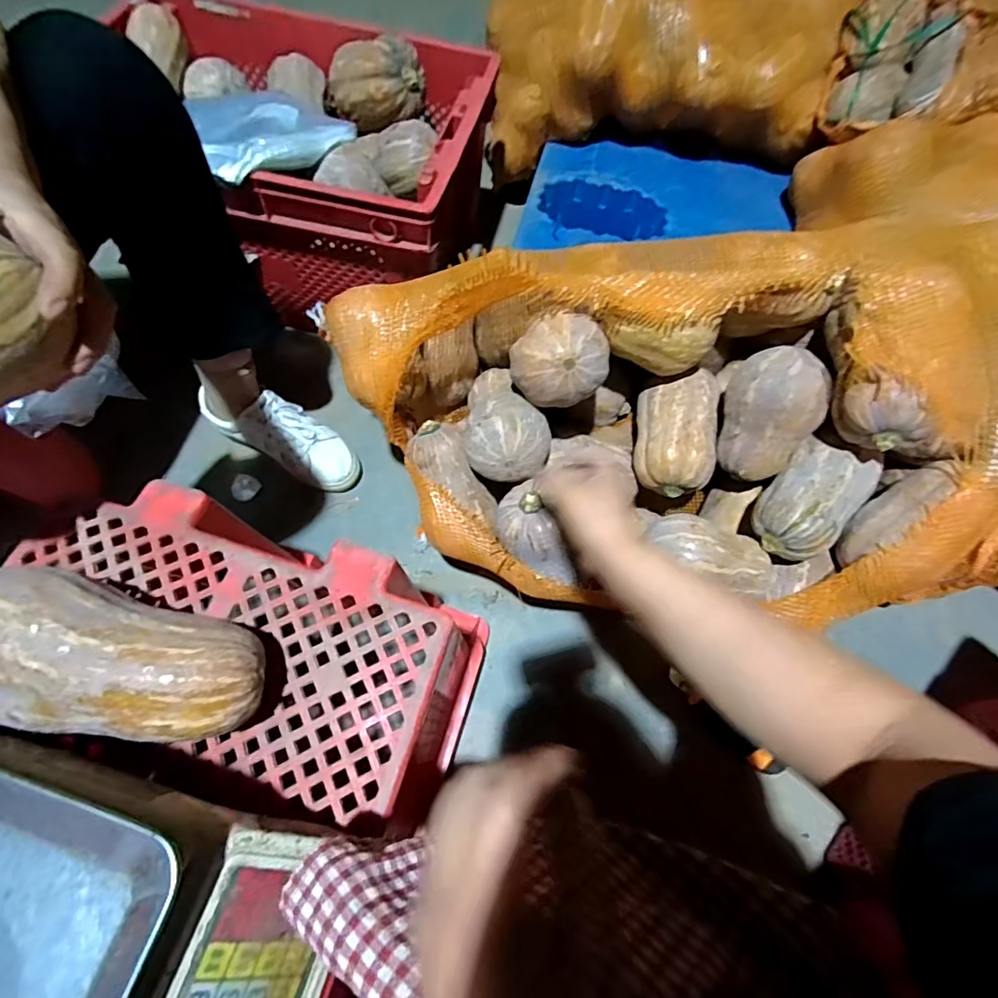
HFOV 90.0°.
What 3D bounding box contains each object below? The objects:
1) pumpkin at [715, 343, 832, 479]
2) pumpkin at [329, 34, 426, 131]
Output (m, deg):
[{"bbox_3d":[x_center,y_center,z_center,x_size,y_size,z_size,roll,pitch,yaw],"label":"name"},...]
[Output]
[{"bbox_3d":[0.316,-0.099,0.582,0.101,0.150,0.090,11,26,23],"label":"pumpkin"},{"bbox_3d":[-0.200,-0.673,0.805,0.155,0.096,0.113,-11,66,-8],"label":"pumpkin"}]

